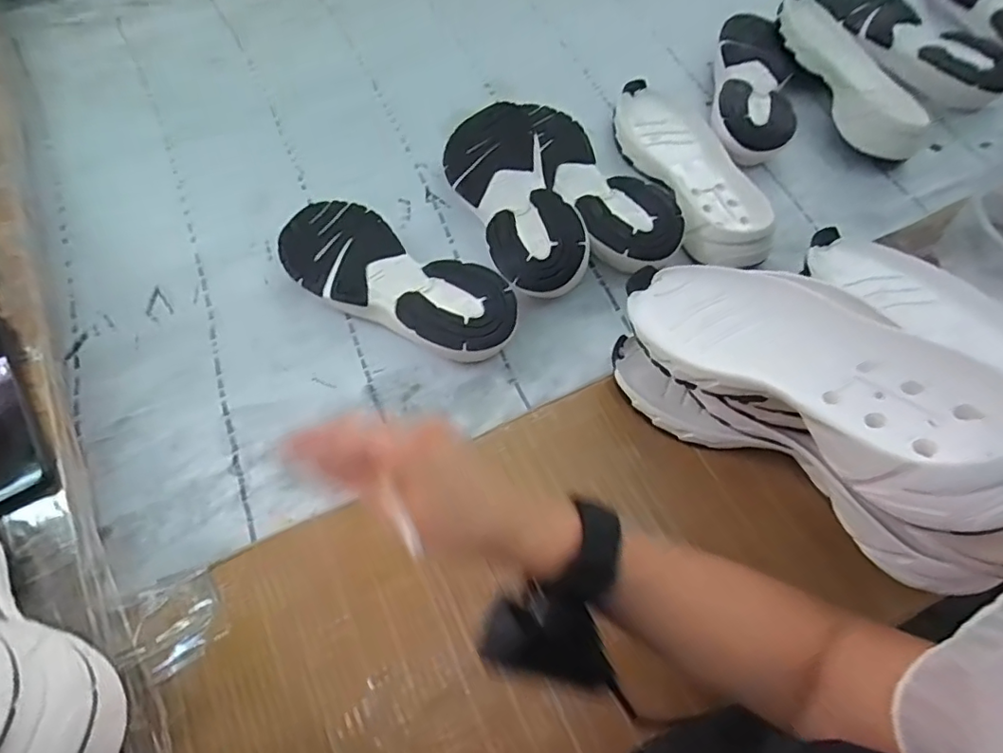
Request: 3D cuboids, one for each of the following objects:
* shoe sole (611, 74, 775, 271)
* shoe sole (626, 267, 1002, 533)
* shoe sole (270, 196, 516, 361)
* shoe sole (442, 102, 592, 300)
[{"bbox_3d":[0.203,-0.223,0.595,0.107,0.044,0.279,-14,66,-9],"label":"shoe sole"},{"bbox_3d":[0.188,-0.011,0.346,0.103,0.047,0.265,-26,38,-14],"label":"shoe sole"},{"bbox_3d":[-0.108,-0.093,0.518,0.266,0.052,0.119,26,66,9],"label":"shoe sole"},{"bbox_3d":[0.010,-0.188,0.557,0.100,0.050,0.254,-15,67,-10],"label":"shoe sole"}]

